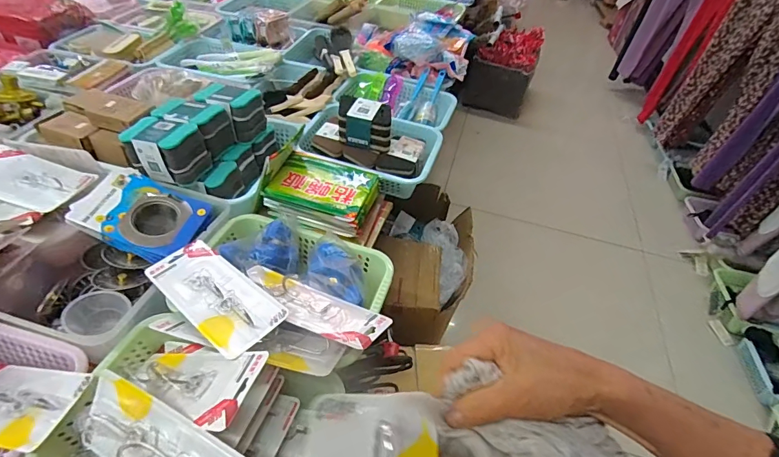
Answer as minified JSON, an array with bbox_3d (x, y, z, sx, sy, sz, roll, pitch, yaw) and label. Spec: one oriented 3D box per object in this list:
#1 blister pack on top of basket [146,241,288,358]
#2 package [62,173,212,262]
[{"bbox_3d":[-0.240,0.083,0.552,0.234,0.015,0.089,26,46,35],"label":"blister pack on top of basket"},{"bbox_3d":[-0.418,-0.024,0.693,0.171,0.026,0.141,30,48,-4],"label":"package"}]

